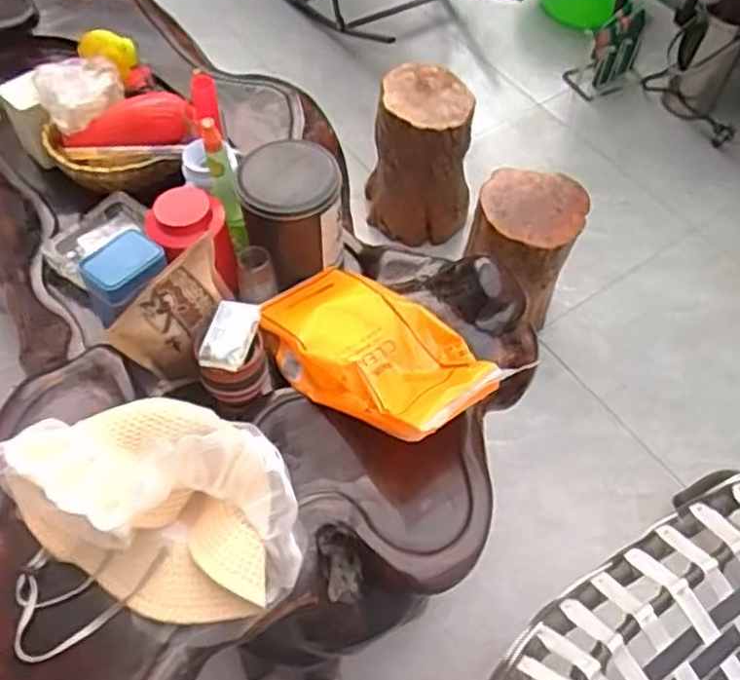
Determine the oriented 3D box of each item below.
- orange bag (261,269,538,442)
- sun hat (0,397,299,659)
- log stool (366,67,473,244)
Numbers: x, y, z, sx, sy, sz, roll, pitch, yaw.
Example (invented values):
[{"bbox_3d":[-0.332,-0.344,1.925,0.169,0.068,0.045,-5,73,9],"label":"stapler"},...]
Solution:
[{"bbox_3d":[0.002,0.001,0.820,0.320,0.090,0.173,30,57,26],"label":"orange bag"},{"bbox_3d":[-0.215,0.165,0.672,0.283,0.124,0.220,-2,59,-3],"label":"sun hat"},{"bbox_3d":[0.124,-0.442,1.725,0.233,0.380,0.260,-4,59,-5],"label":"log stool"}]

